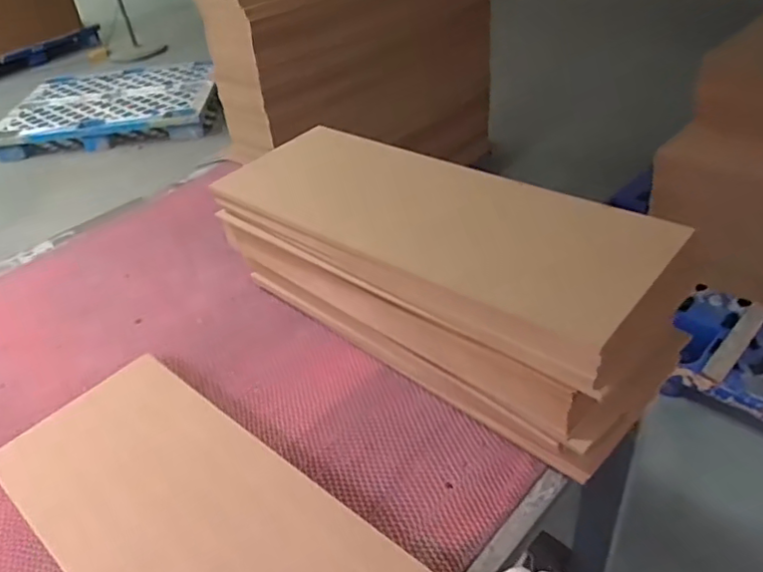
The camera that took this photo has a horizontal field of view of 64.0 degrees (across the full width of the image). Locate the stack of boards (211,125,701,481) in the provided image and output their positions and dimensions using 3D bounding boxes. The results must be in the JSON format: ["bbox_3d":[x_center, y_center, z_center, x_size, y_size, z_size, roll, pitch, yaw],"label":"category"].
[{"bbox_3d":[0.039,-0.020,0.713,0.533,0.242,0.157,28,51,34],"label":"stack of boards"}]

